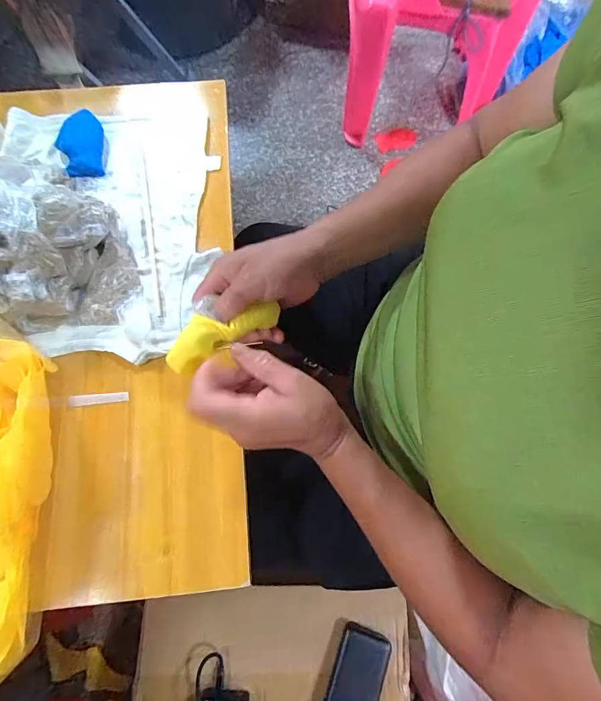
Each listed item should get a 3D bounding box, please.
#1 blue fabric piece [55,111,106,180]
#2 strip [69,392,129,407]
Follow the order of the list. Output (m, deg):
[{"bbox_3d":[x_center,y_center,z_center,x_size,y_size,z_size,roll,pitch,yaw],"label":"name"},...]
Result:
[{"bbox_3d":[-0.266,-0.249,0.469,0.053,0.011,0.092,-17,74,-6],"label":"blue fabric piece"},{"bbox_3d":[-0.204,0.049,0.392,0.057,0.006,0.012,-5,73,-3],"label":"strip"}]

